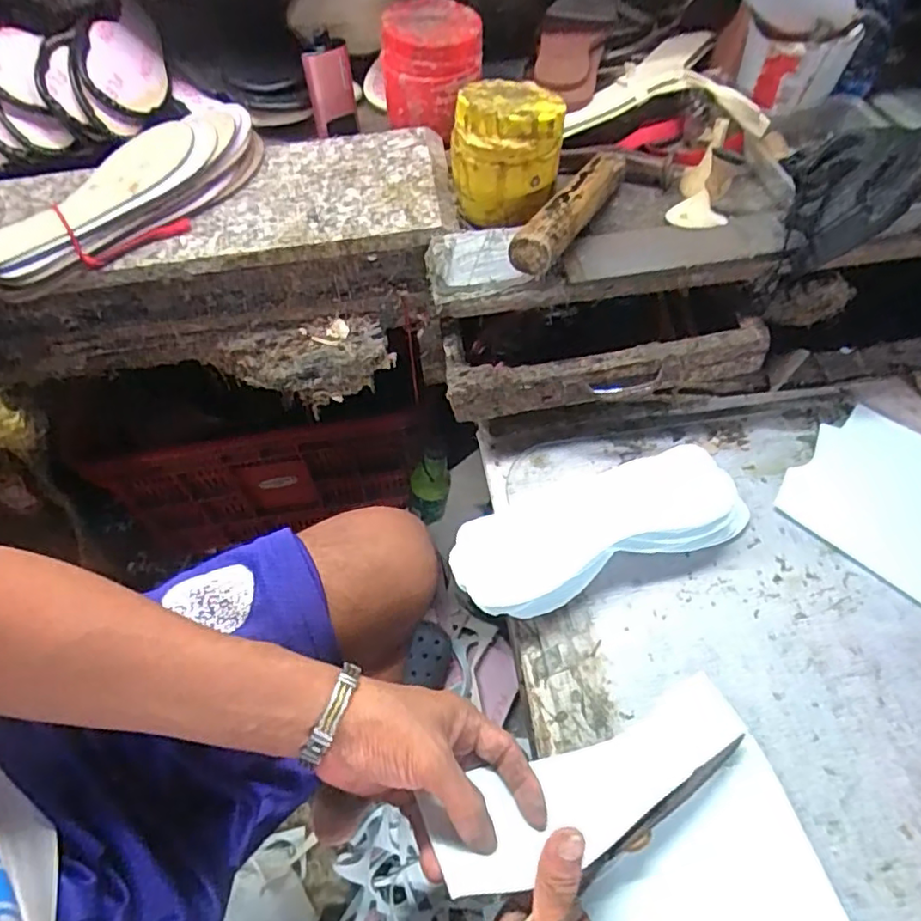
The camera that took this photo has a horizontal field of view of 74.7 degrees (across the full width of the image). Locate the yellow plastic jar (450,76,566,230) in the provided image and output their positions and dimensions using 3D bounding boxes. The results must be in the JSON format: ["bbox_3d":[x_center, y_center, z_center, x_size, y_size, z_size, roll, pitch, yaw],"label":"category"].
[{"bbox_3d":[0.041,-0.275,0.529,0.083,0.081,0.086,-1,57,1],"label":"yellow plastic jar"}]

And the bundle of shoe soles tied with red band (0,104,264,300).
[{"bbox_3d":[-0.286,-0.235,0.533,0.108,0.039,0.274,27,61,18],"label":"bundle of shoe soles tied with red band"}]

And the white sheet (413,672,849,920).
[{"bbox_3d":[0.130,0.277,0.387,0.225,0.082,0.198,-19,58,-10],"label":"white sheet"}]

